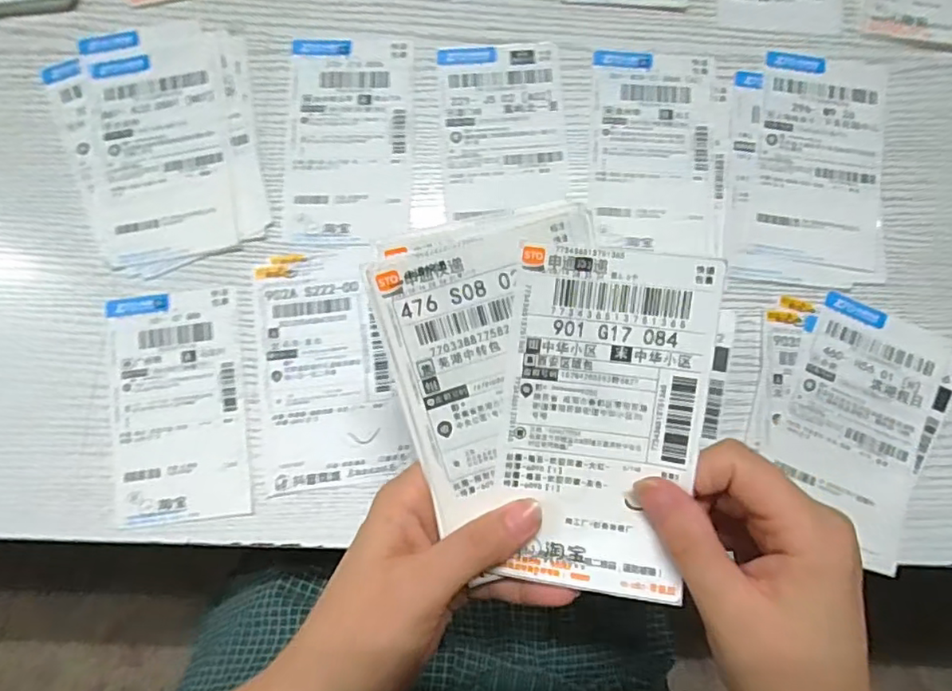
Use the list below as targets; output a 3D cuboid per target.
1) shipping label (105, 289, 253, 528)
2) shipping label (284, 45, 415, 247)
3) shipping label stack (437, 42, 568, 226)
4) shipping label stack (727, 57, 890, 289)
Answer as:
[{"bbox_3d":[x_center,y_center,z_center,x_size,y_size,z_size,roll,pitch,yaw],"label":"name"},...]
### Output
[{"bbox_3d":[-0.168,0.034,0.336,0.074,0.005,0.127,-8,84,-1],"label":"shipping label"},{"bbox_3d":[-0.076,-0.124,0.357,0.073,0.004,0.128,1,84,0],"label":"shipping label"},{"bbox_3d":[0.016,-0.131,0.356,0.072,0.004,0.108,-3,84,0],"label":"shipping label stack"},{"bbox_3d":[0.199,-0.108,0.355,0.091,0.004,0.139,5,84,1],"label":"shipping label stack"}]

